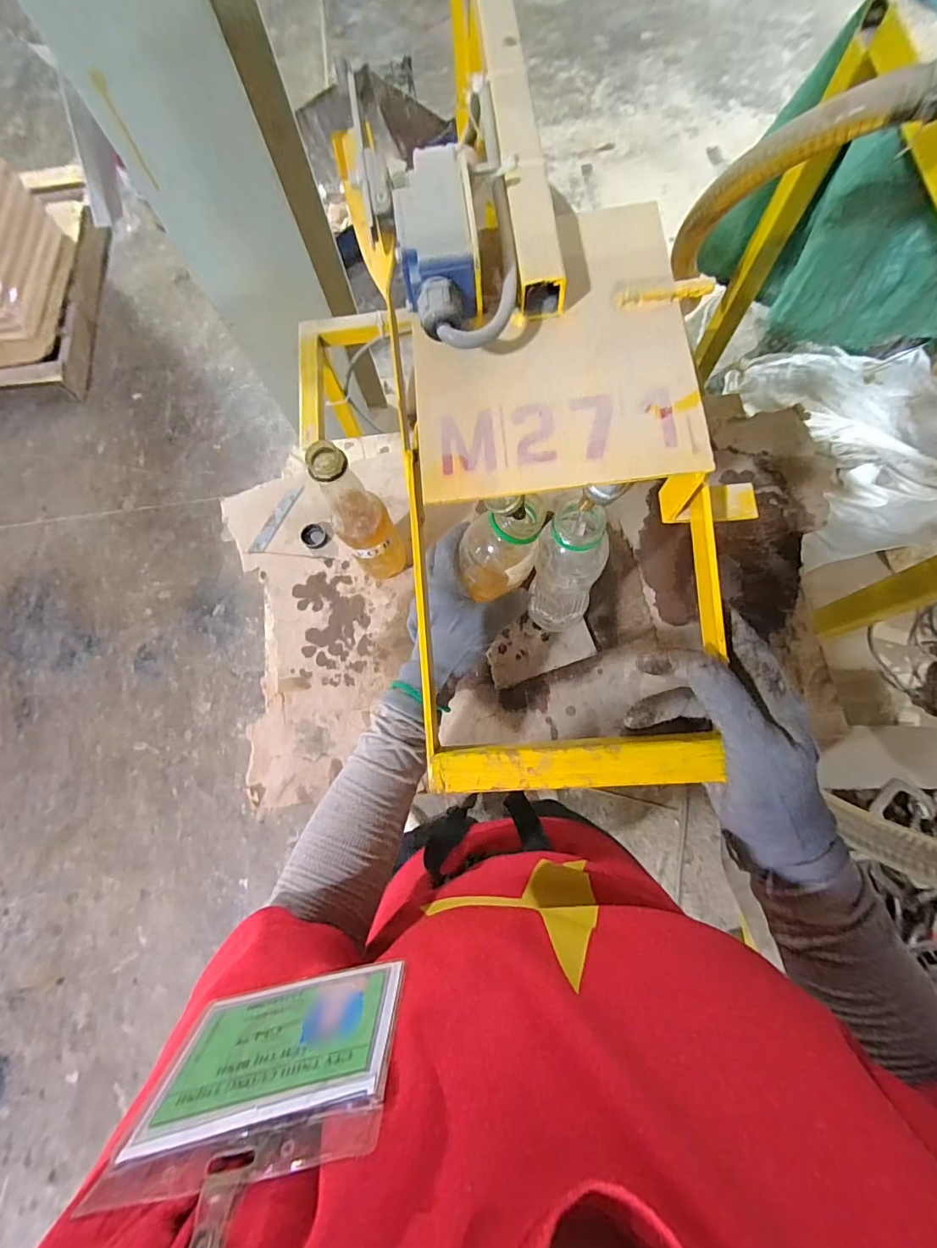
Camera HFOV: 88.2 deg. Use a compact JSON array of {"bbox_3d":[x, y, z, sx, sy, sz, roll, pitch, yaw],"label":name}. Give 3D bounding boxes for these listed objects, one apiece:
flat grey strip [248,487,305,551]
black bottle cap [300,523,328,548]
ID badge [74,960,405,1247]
[{"bbox_3d":[-0.240,-0.132,0.603,0.018,0.006,0.102,24,78,9],"label":"flat grey strip"},{"bbox_3d":[-0.188,-0.107,0.592,0.028,0.011,0.029,-1,75,3],"label":"black bottle cap"},{"bbox_3d":[-0.078,0.178,0.171,0.096,0.124,0.007,-13,95,2],"label":"ID badge"}]

